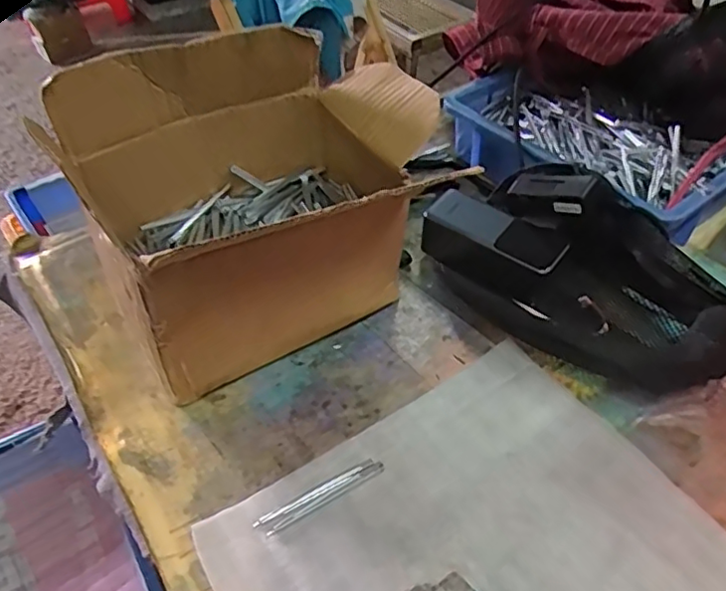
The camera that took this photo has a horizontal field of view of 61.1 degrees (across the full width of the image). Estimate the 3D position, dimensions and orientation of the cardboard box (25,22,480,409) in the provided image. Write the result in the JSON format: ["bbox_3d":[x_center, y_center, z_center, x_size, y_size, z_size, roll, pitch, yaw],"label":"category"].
[{"bbox_3d":[-0.084,-0.080,0.517,0.253,0.234,0.212,-25,51,-22],"label":"cardboard box"}]

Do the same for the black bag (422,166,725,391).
[{"bbox_3d":[0.186,-0.018,0.547,0.284,0.096,0.129,34,55,29],"label":"black bag"}]

